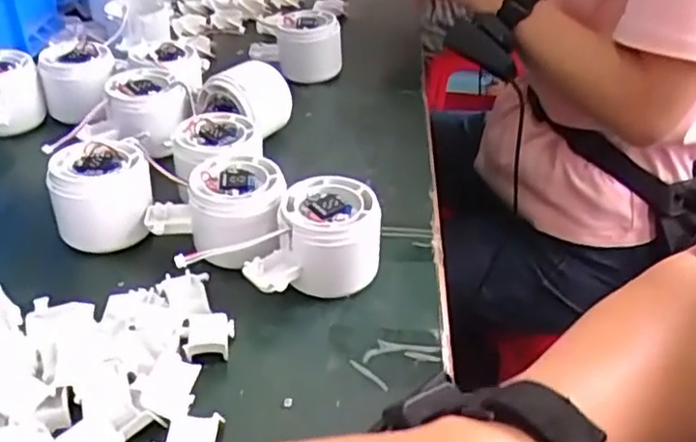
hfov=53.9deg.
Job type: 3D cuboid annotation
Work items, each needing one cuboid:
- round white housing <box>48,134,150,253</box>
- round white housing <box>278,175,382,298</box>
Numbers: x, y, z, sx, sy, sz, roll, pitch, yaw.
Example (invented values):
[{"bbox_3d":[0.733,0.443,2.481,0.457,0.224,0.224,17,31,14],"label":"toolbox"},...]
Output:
[{"bbox_3d":[-0.152,-0.011,0.427,0.055,0.061,0.052,5,36,-3],"label":"round white housing"},{"bbox_3d":[-0.013,0.011,0.398,0.061,0.051,0.055,4,36,-4],"label":"round white housing"}]

